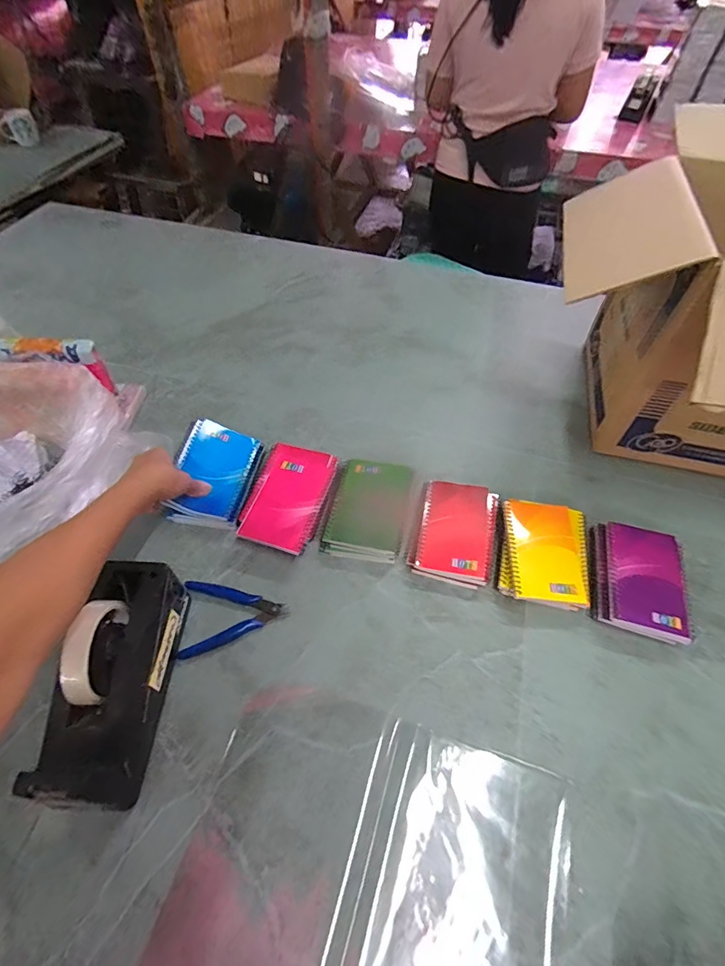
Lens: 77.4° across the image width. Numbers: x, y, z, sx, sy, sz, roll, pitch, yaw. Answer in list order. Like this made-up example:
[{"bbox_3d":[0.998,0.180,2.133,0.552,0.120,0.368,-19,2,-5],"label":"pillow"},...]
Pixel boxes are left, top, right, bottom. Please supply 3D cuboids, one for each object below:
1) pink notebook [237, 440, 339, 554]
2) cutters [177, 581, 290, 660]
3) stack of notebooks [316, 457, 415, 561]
[{"bbox_3d":[-0.094,0.013,0.577,0.092,0.019,0.149,13,59,5],"label":"pink notebook"},{"bbox_3d":[-0.143,0.147,0.509,0.112,0.010,0.082,-5,54,-6],"label":"cutters"},{"bbox_3d":[0.011,0.031,0.587,0.092,0.027,0.141,12,54,6],"label":"stack of notebooks"}]

